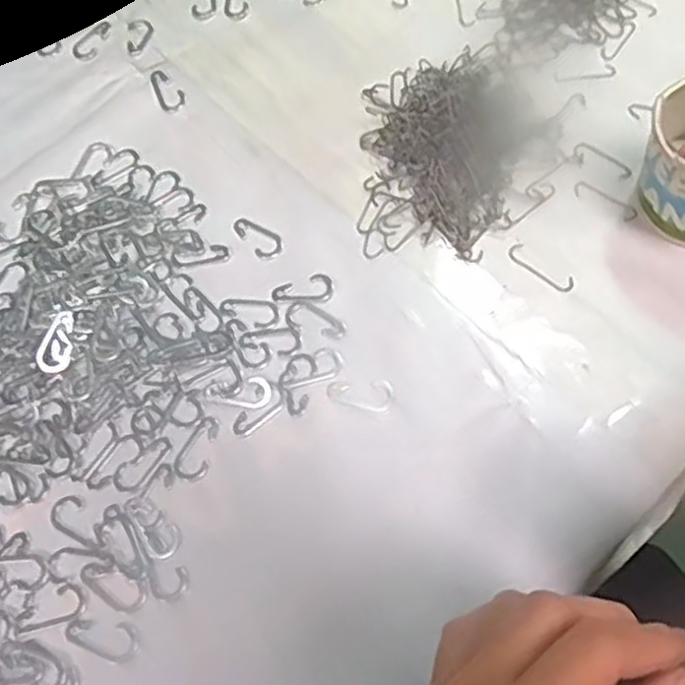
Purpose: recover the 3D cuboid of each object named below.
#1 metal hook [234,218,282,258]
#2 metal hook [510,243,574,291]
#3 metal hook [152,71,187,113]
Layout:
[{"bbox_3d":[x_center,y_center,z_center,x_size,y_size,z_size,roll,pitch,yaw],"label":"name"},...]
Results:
[{"bbox_3d":[-0.053,-0.068,0.442,0.019,0.004,0.035,-40,69,-14],"label":"metal hook"},{"bbox_3d":[0.119,-0.045,0.420,0.043,0.004,0.013,40,73,19],"label":"metal hook"},{"bbox_3d":[-0.122,-0.177,0.492,0.019,0.006,0.035,-22,66,-7],"label":"metal hook"}]

